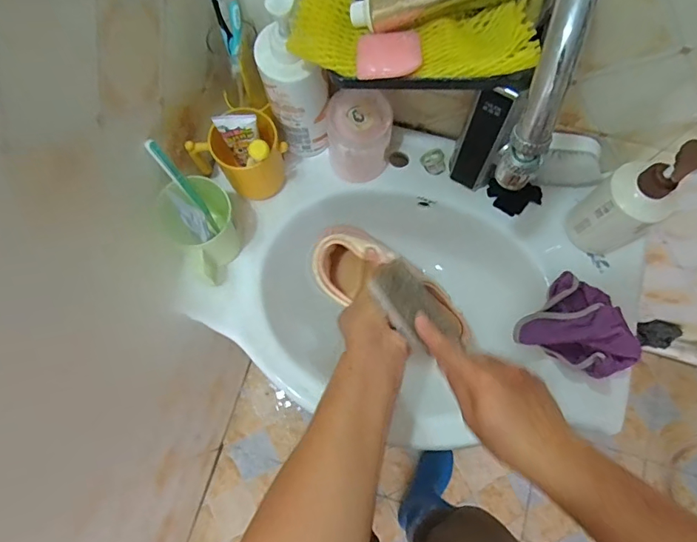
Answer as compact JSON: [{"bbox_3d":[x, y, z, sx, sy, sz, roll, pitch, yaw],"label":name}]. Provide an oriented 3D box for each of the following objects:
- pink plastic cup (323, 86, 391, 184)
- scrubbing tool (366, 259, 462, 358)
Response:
[{"bbox_3d":[0.013,-0.172,0.628,0.081,0.111,0.083,0,74,-2],"label":"pink plastic cup"},{"bbox_3d":[0.065,0.036,0.462,0.043,0.020,0.095,-39,79,-11],"label":"scrubbing tool"}]

